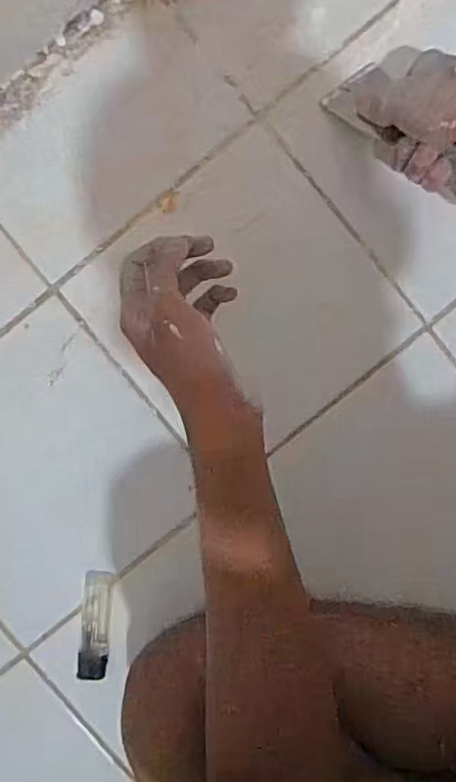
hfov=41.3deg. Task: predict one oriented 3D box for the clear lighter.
[{"bbox_3d":[-0.102,0.180,0.462,0.022,0.012,0.082,4,94,-1],"label":"clear lighter"}]

